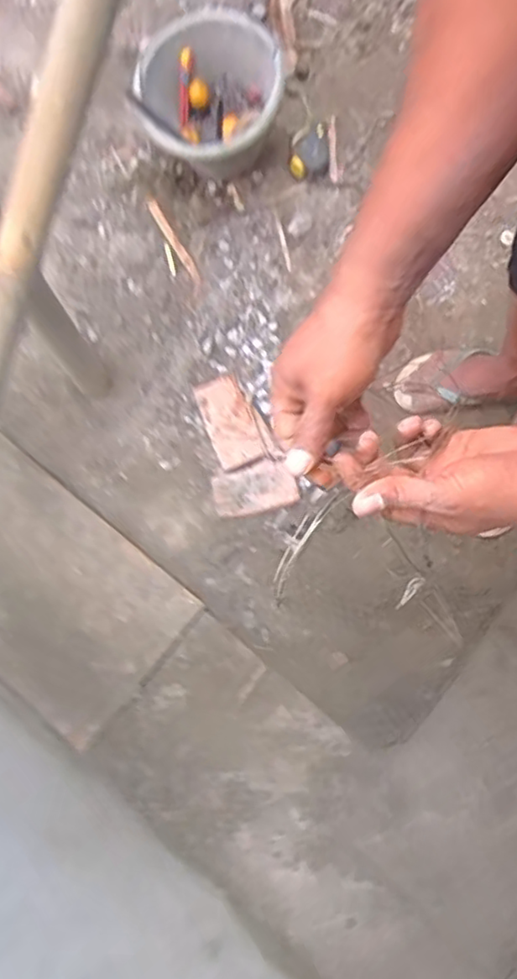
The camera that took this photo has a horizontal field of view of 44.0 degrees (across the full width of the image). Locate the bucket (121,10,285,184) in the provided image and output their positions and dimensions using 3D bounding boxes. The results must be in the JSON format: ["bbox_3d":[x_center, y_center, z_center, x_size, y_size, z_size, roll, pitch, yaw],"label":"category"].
[{"bbox_3d":[-0.090,-0.690,1.153,0.246,0.163,0.267,0,81,2],"label":"bucket"}]

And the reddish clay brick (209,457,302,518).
[{"bbox_3d":[-0.007,-0.001,1.112,0.139,0.026,0.086,-19,80,-3],"label":"reddish clay brick"}]

